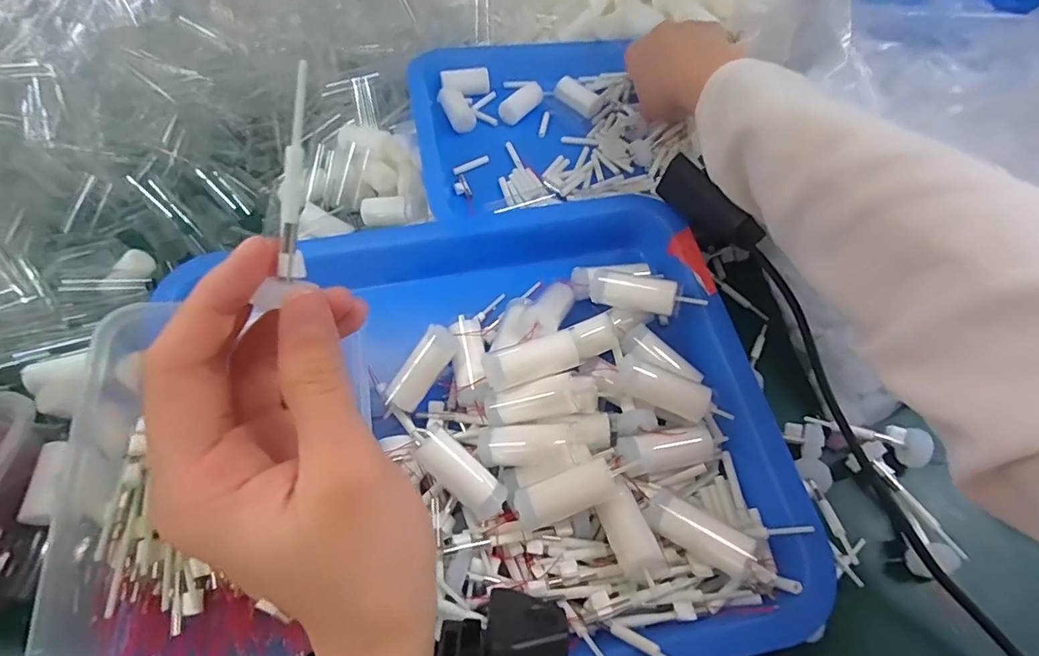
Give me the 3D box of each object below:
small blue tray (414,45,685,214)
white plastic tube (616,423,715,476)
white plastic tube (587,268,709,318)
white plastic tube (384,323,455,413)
[{"bbox_3d":[0.024,-0.173,0.430,0.218,0.040,0.186,-13,56,-5],"label":"small blue tray"},{"bbox_3d":[0.077,0.065,0.280,0.049,0.016,0.018,-8,55,-2],"label":"white plastic tube"},{"bbox_3d":[0.073,-0.019,0.311,0.063,0.017,0.018,16,58,14],"label":"white plastic tube"},{"bbox_3d":[-0.054,0.022,0.293,0.016,0.015,0.049,32,87,23],"label":"white plastic tube"}]

